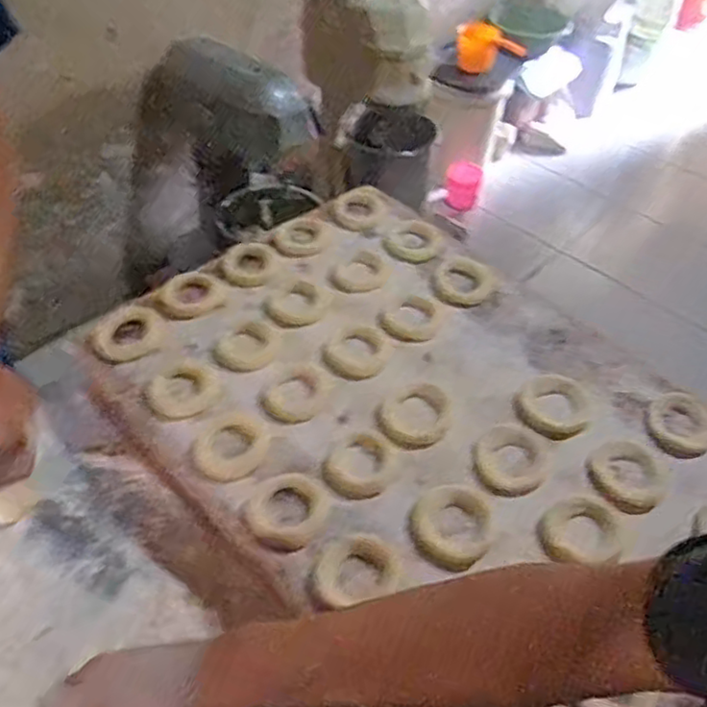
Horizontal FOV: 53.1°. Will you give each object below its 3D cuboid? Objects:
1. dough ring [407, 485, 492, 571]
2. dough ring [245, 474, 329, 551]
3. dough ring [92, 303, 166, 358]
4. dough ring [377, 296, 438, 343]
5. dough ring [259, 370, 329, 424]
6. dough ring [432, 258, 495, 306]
[{"bbox_3d":[0.081,0.142,0.583,0.065,0.010,0.071,2,47,-2],"label":"dough ring"},{"bbox_3d":[-0.055,0.128,0.582,0.064,0.010,0.063,2,47,-2],"label":"dough ring"},{"bbox_3d":[-0.224,-0.022,0.707,0.066,0.015,0.065,2,47,-2],"label":"dough ring"},{"bbox_3d":[0.061,-0.033,0.739,0.070,0.010,0.052,-29,55,-27],"label":"dough ring"},{"bbox_3d":[-0.056,0.040,0.665,0.060,0.008,0.060,2,47,-2],"label":"dough ring"},{"bbox_3d":[0.122,-0.081,0.784,0.065,0.015,0.072,18,48,13],"label":"dough ring"}]

